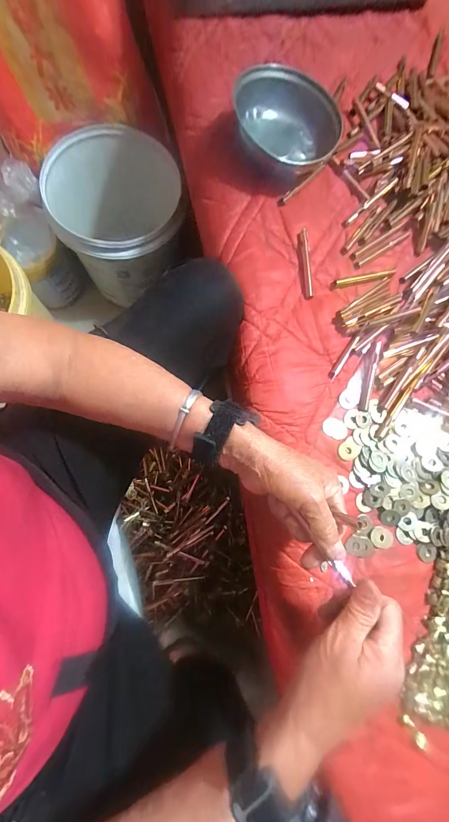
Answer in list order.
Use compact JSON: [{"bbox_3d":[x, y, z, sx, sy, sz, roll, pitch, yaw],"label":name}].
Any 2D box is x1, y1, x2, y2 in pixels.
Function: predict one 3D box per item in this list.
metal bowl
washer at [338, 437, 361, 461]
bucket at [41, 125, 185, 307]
[{"bbox_3d":[0.077,-0.349,0.404,0.122,0.068,0.132,1,79,-5],"label":"metal bowl"},{"bbox_3d":[0.147,0.046,0.374,0.027,0.004,0.022,-42,86,-11],"label":"washer"},{"bbox_3d":[-0.233,-0.411,0.707,0.291,0.232,0.303,-13,80,-3],"label":"bucket"}]

